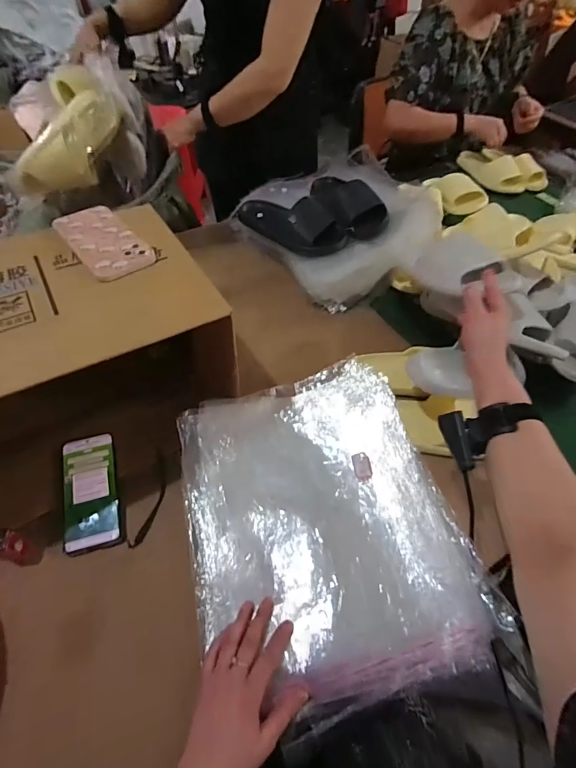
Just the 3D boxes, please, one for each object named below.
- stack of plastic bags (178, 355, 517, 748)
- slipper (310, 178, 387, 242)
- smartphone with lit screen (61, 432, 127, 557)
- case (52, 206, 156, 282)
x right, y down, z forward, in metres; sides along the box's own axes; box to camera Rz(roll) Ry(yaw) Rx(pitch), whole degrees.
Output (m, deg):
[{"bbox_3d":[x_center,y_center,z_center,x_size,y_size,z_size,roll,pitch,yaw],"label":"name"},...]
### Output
[{"bbox_3d":[0.042,0.179,0.528,0.343,0.067,0.421,-15,56,-12],"label":"stack of plastic bags"},{"bbox_3d":[0.130,-0.426,0.897,0.115,0.069,0.263,-18,56,-13],"label":"slipper"},{"bbox_3d":[-0.278,0.151,0.545,0.075,0.013,0.160,-13,68,-10],"label":"smartphone with lit screen"},{"bbox_3d":[-0.252,-0.196,0.521,0.077,0.011,0.164,-34,61,-23],"label":"case"}]

